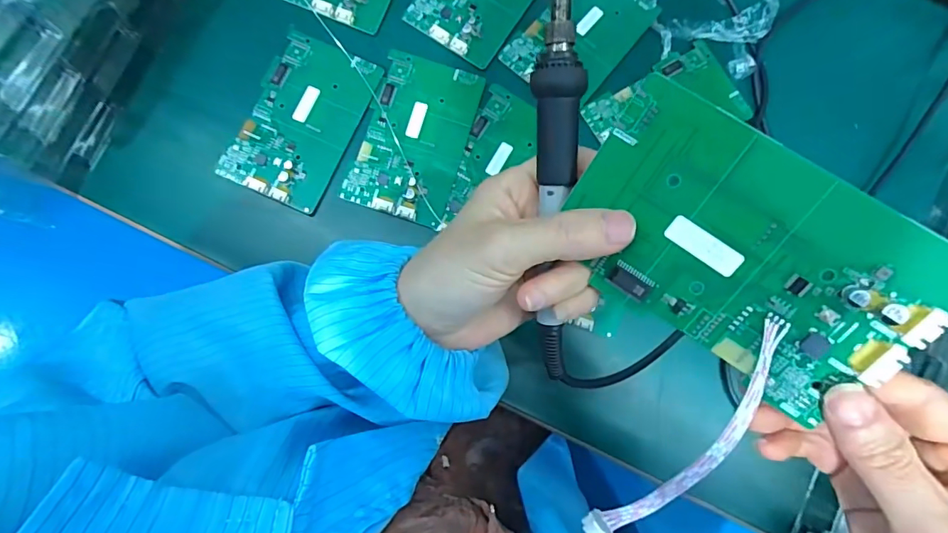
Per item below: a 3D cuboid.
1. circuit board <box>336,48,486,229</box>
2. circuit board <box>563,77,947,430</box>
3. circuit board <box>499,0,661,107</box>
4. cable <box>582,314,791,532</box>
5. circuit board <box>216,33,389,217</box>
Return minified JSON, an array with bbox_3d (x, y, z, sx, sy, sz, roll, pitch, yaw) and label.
[{"bbox_3d":[-0.046,-0.103,0.377,0.079,0.007,0.131,18,80,-4],"label":"circuit board"},{"bbox_3d":[0.102,-0.005,0.180,0.127,0.005,0.078,35,114,8],"label":"circuit board"},{"bbox_3d":[0.092,-0.198,0.406,0.083,0.007,0.127,37,79,0],"label":"circuit board"},{"bbox_3d":[0.085,0.075,0.192,0.012,0.030,0.125,32,112,0],"label":"cable"},{"bbox_3d":[-0.132,-0.113,0.368,0.078,0.008,0.129,24,79,-3],"label":"circuit board"}]

